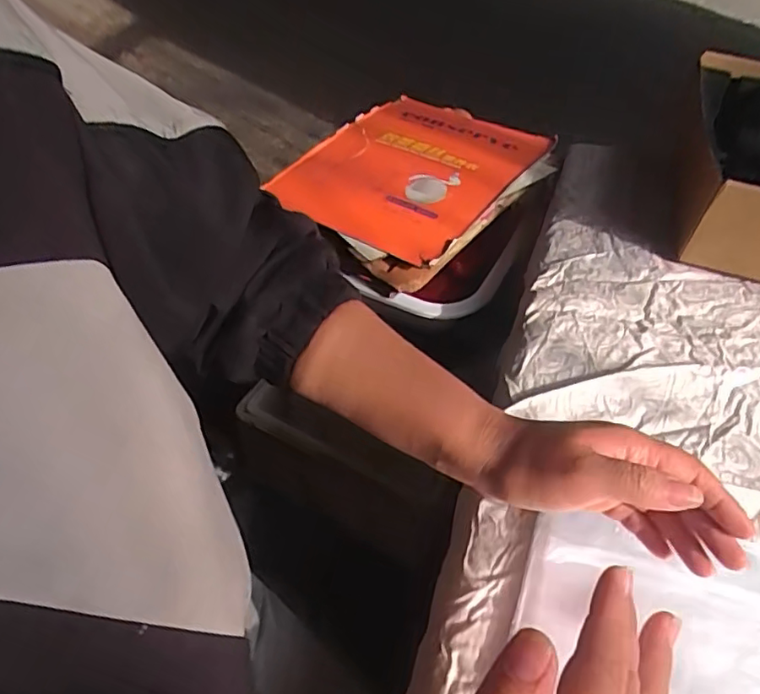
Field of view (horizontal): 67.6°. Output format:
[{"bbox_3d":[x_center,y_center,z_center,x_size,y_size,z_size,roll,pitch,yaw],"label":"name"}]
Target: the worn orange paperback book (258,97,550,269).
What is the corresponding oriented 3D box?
[{"bbox_3d":[0.034,-0.223,0.698,0.252,0.026,0.295,26,55,25],"label":"worn orange paperback book"}]

